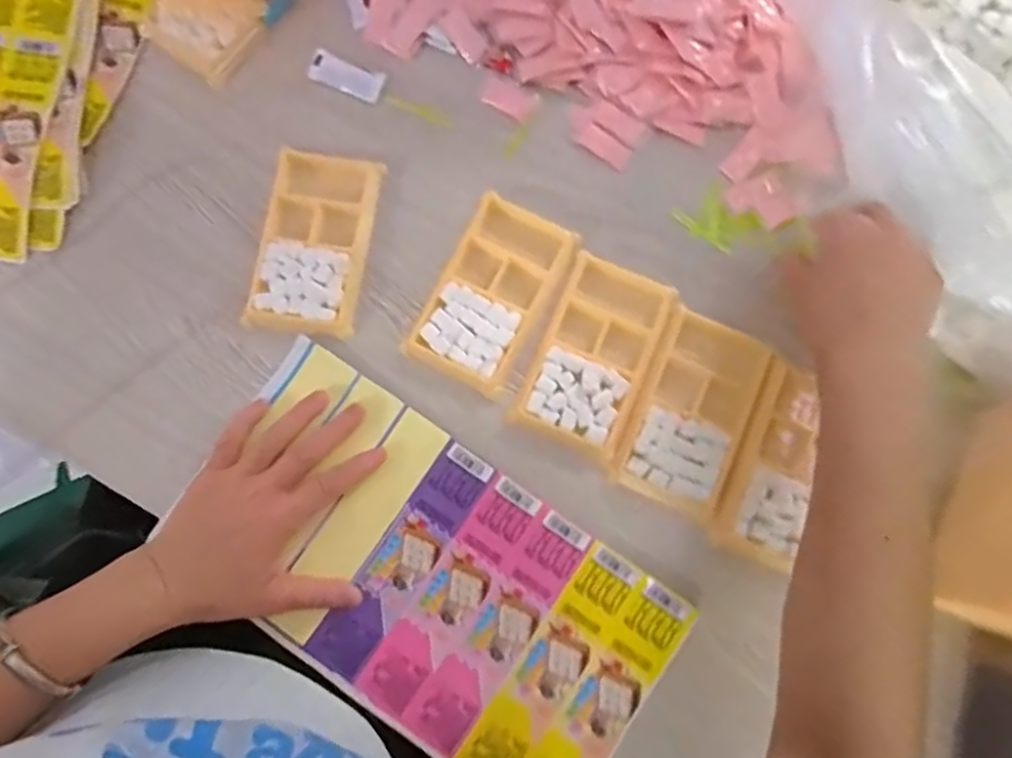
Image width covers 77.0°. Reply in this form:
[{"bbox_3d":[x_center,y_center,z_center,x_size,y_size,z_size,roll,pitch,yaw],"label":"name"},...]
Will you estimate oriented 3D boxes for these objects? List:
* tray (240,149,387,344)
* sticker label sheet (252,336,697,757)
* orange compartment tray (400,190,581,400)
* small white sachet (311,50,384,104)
[{"bbox_3d":[-0.137,-0.098,0.455,0.074,0.015,0.129,11,80,1],"label":"tray"},{"bbox_3d":[-0.054,0.135,0.432,0.324,0.008,0.172,35,83,6],"label":"sticker label sheet"},{"bbox_3d":[-0.009,-0.062,0.459,0.076,0.011,0.136,28,80,4],"label":"orange compartment tray"},{"bbox_3d":[-0.121,-0.231,0.485,0.055,0.006,0.024,21,80,2],"label":"small white sachet"}]

